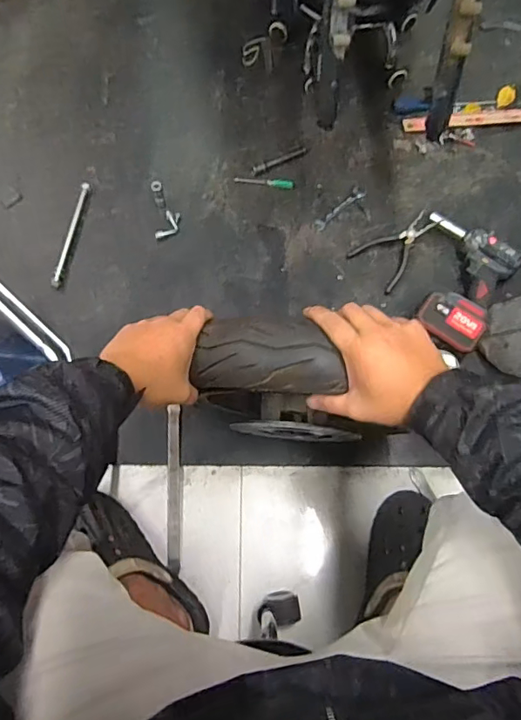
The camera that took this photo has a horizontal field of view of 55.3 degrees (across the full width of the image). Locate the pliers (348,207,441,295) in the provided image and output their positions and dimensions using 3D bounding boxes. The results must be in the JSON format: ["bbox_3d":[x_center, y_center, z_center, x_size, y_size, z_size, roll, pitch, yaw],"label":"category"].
[{"bbox_3d":[0.274,-0.228,0.985,0.177,0.029,0.112,-40,78,-13],"label":"pliers"}]

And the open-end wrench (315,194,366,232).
[{"bbox_3d":[0.165,-0.312,1.034,0.134,0.005,0.023,-39,77,-12],"label":"open-end wrench"}]

